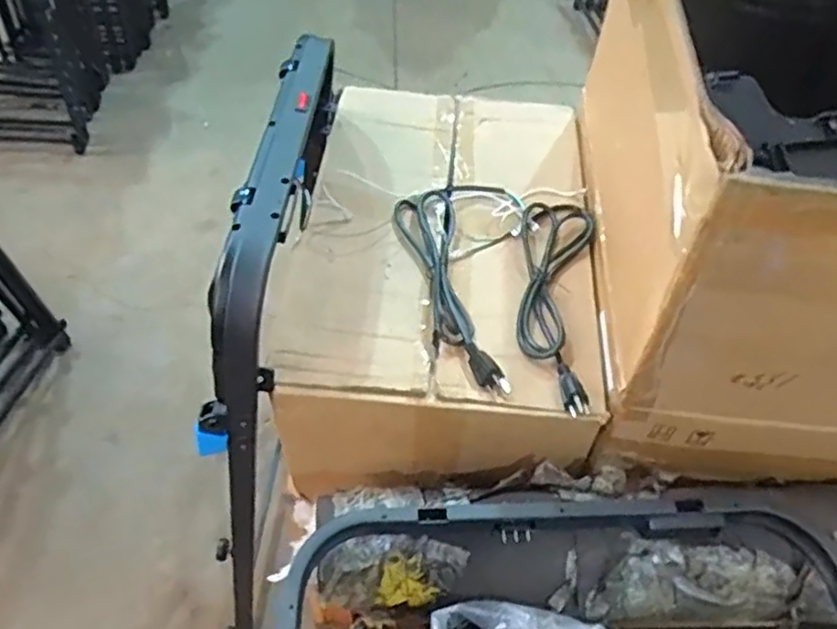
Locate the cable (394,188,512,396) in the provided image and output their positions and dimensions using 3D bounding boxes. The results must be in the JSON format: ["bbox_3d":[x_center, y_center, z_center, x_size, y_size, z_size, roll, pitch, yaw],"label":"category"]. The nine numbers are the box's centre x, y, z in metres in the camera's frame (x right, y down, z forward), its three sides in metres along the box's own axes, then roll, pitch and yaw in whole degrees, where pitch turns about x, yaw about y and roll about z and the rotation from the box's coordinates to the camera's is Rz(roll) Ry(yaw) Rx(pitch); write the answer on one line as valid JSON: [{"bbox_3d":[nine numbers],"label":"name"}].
[{"bbox_3d":[0.028,-0.036,0.762,0.070,0.030,0.302,-7,50,-7],"label":"cable"}]

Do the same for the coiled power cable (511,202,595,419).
[{"bbox_3d":[0.144,-0.019,0.745,0.087,0.027,0.295,8,49,6],"label":"coiled power cable"}]

